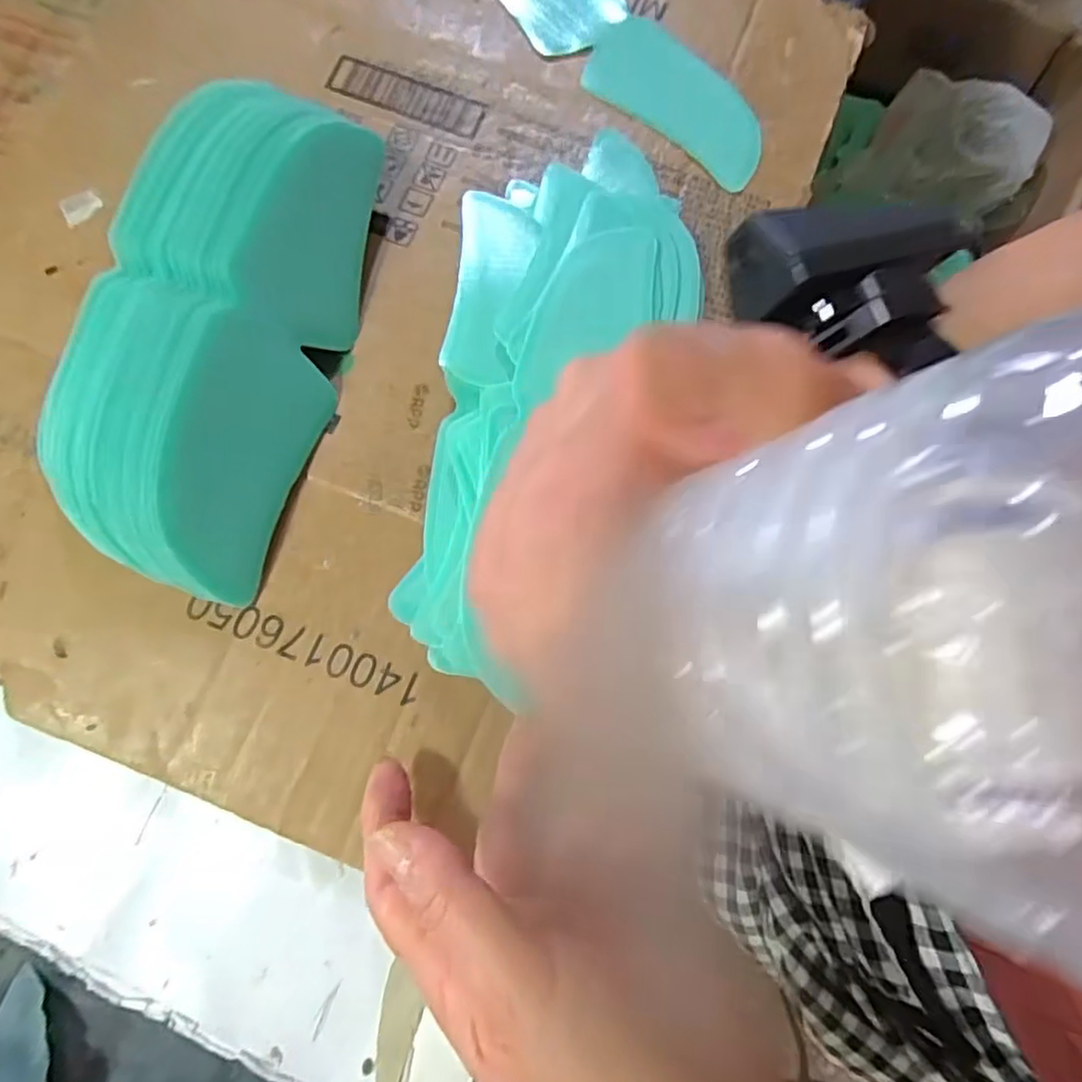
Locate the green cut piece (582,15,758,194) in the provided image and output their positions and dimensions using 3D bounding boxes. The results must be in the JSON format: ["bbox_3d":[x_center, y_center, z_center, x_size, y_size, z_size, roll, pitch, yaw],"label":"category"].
[{"bbox_3d":[0.078,-0.250,0.368,0.062,0.004,0.121,-44,79,-11],"label":"green cut piece"}]

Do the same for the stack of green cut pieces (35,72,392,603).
[{"bbox_3d":[-0.147,-0.099,0.296,0.104,0.051,0.228,14,75,4],"label":"stack of green cut pieces"}]

